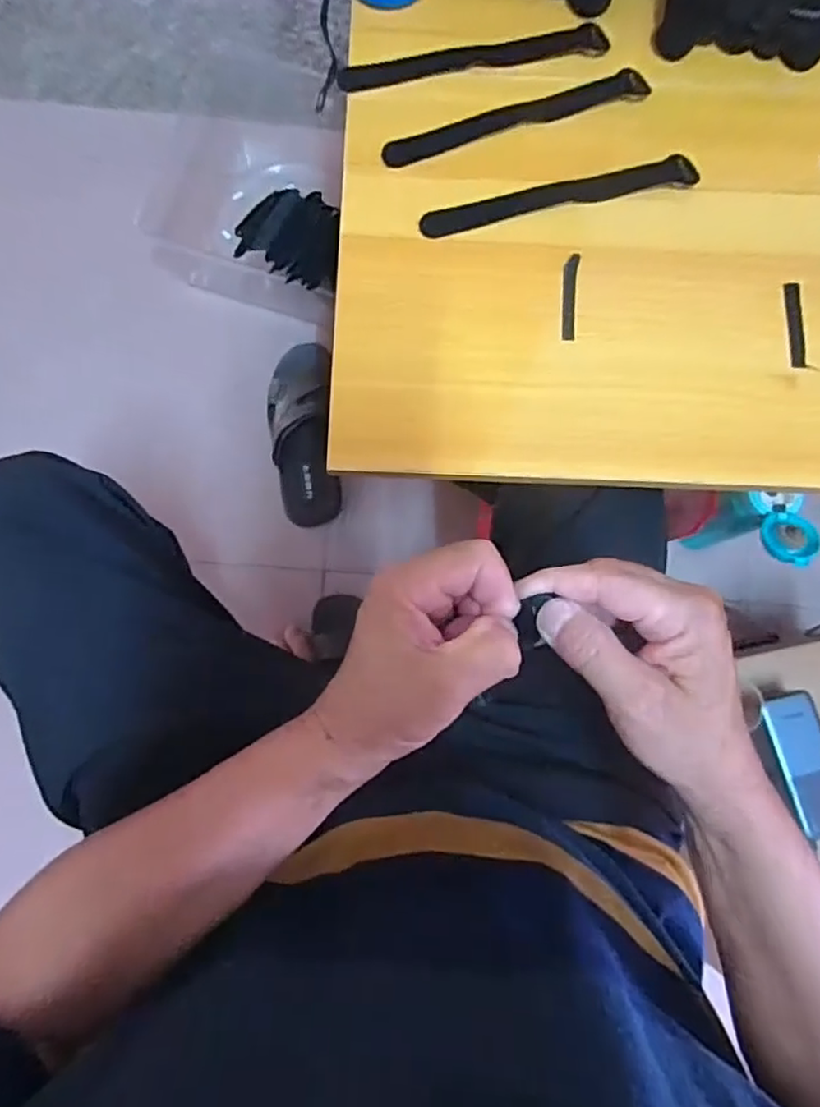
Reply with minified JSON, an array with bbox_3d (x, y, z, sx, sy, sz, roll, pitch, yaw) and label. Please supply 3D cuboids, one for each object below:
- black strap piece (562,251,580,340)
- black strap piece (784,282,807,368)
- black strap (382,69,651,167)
[{"bbox_3d":[0.108,-0.172,0.435,0.010,0.005,0.059,5,81,0],"label":"black strap piece"},{"bbox_3d":[0.261,-0.155,0.439,0.010,0.005,0.060,0,81,-1],"label":"black strap piece"},{"bbox_3d":[0.074,-0.310,0.461,0.194,0.010,0.023,-18,82,-4],"label":"black strap"}]

